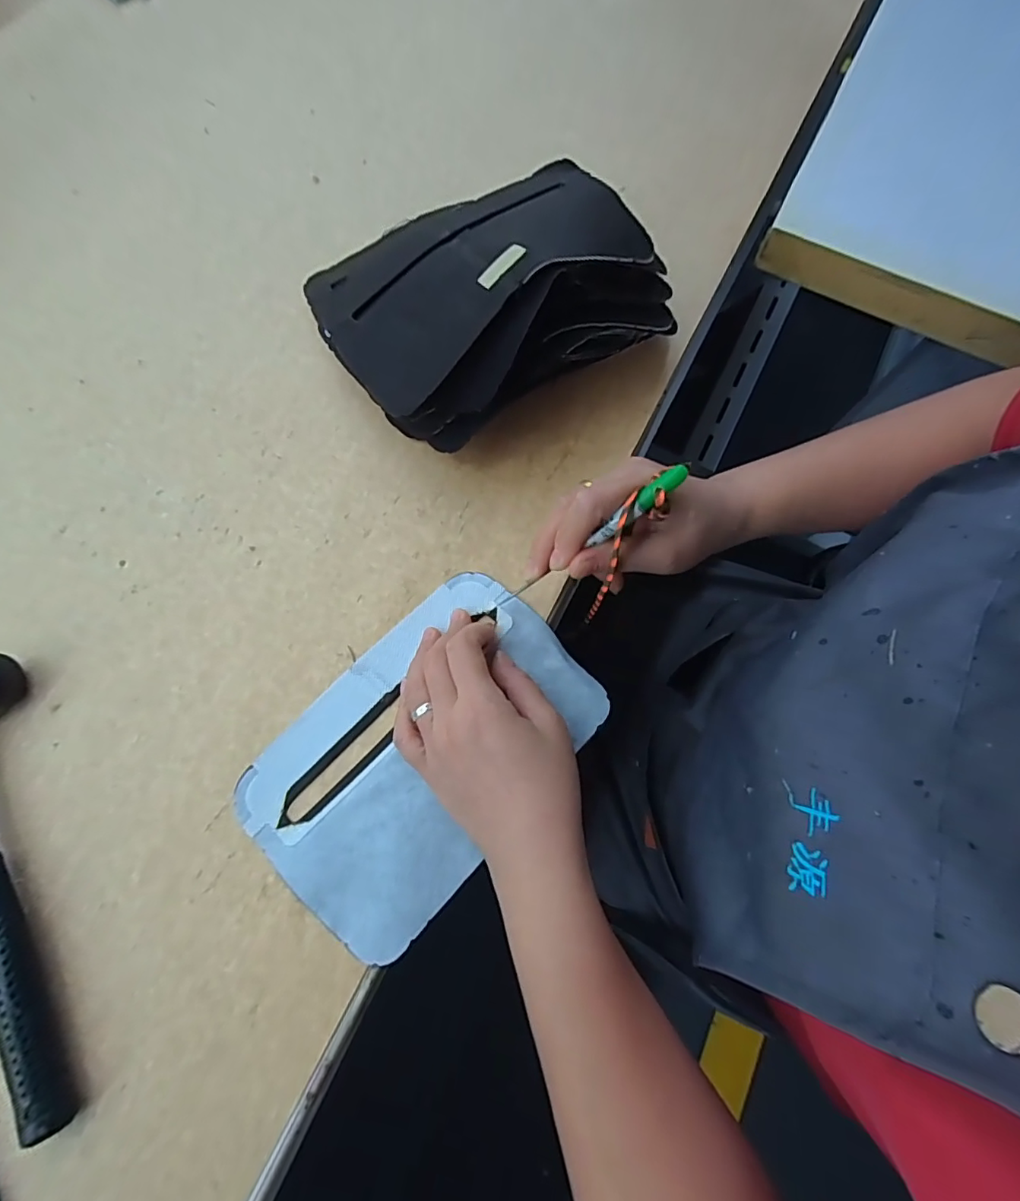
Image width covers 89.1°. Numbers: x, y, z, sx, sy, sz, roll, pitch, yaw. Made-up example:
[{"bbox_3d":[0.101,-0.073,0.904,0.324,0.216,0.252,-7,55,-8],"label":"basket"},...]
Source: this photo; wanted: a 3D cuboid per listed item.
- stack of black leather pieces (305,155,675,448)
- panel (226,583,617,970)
[{"bbox_3d":[-0.023,-0.204,0.326,0.185,0.100,0.190,-31,78,-9],"label":"stack of black leather pieces"},{"bbox_3d":[-0.048,0.083,0.297,0.127,0.007,0.195,43,78,9],"label":"panel"}]

